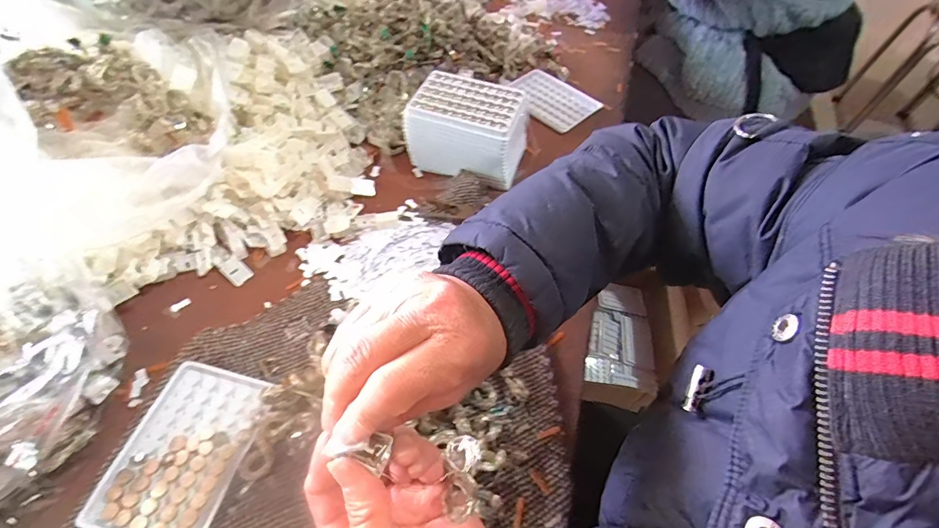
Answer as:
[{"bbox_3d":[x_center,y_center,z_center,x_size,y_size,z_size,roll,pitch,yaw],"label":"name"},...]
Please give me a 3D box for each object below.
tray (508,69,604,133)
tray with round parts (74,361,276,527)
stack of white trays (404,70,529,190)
[{"bbox_3d":[0.120,-0.248,0.645,0.088,0.014,0.140,-33,64,-23],"label":"tray"},{"bbox_3d":[-0.226,0.144,0.339,0.094,0.007,0.128,13,56,6],"label":"tray with round parts"},{"bbox_3d":[0.001,-0.168,0.536,0.134,0.077,0.096,17,57,8],"label":"stack of white trays"}]

